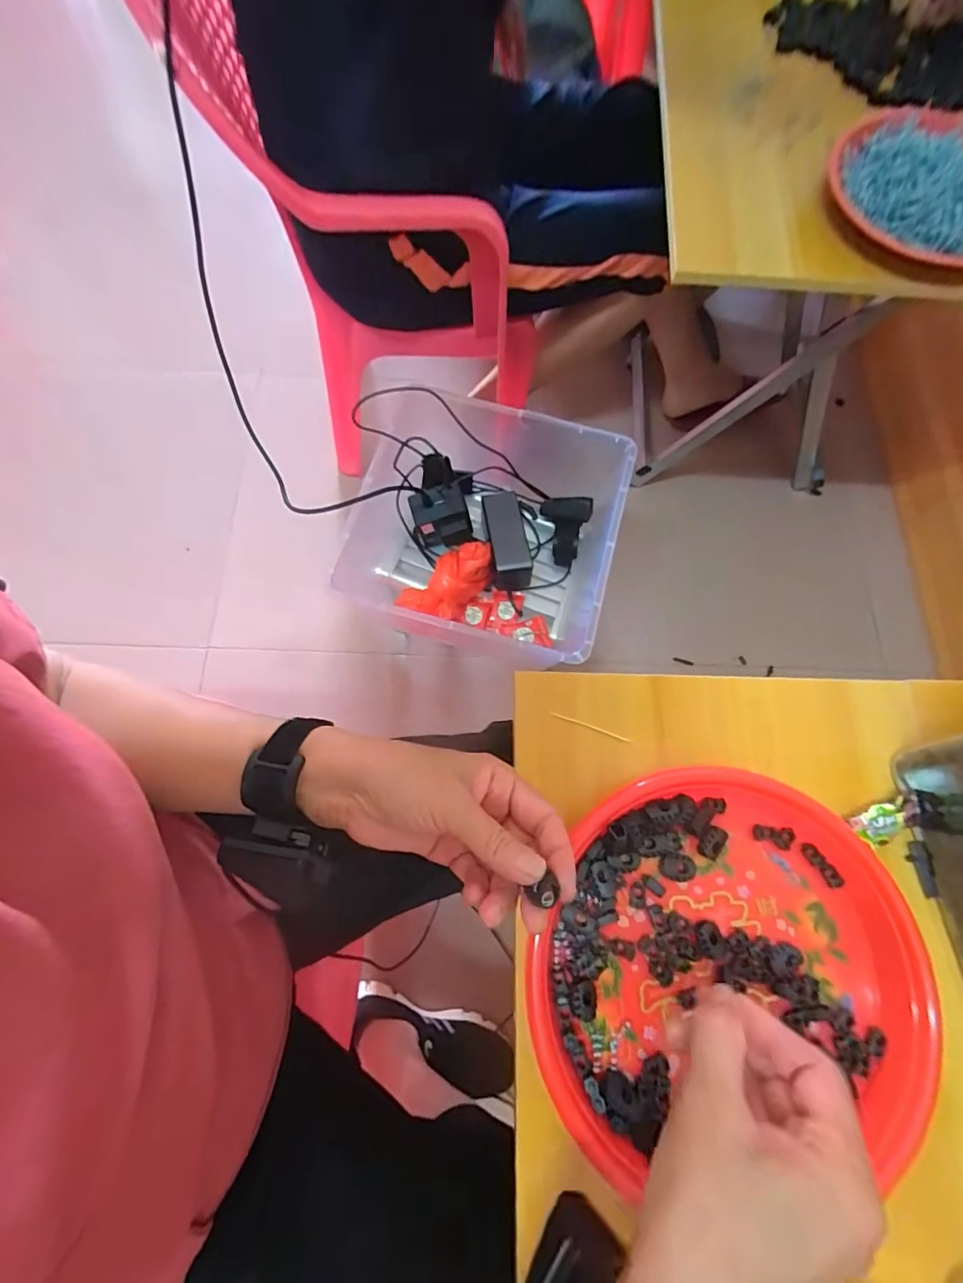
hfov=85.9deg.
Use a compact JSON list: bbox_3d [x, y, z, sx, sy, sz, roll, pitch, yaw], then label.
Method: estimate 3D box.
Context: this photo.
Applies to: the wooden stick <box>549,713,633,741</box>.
[{"bbox_3d":[0.080,0.062,0.376,0.059,0.004,0.004,19,73,5],"label":"wooden stick"}]

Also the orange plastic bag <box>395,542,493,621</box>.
[{"bbox_3d":[-0.041,-0.072,0.664,0.068,0.057,0.129,39,76,10],"label":"orange plastic bag"}]

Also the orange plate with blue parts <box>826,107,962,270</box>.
[{"bbox_3d":[0.423,-0.430,0.480,0.162,0.033,0.200,-35,76,-11],"label":"orange plate with blue parts"}]

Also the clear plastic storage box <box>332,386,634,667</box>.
[{"bbox_3d":[-0.012,-0.131,0.665,0.333,0.162,0.293,13,73,3],"label":"clear plastic storage box"}]

